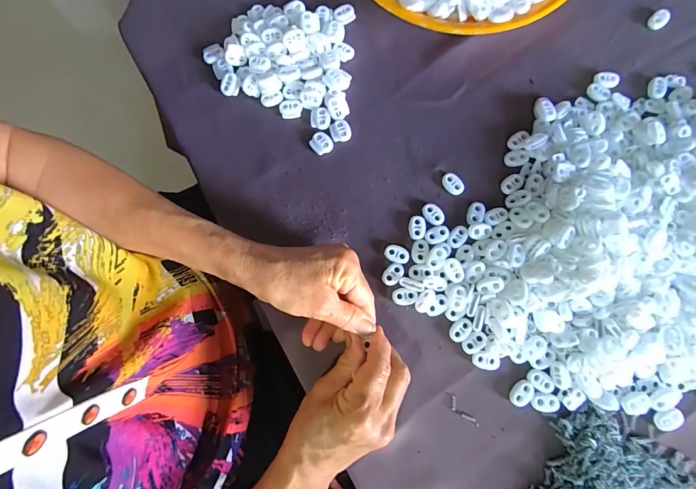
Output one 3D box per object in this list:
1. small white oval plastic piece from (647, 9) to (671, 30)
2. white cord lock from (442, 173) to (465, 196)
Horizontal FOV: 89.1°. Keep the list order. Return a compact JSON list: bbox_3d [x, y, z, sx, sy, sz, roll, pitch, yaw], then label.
[{"bbox_3d":[0.314,-0.227,0.356,0.021,0.010,0.016,-39,81,-6],"label":"small white oval plastic piece"},{"bbox_3d":[0.099,-0.057,0.332,0.014,0.006,0.023,-44,82,-7],"label":"white cord lock"}]

